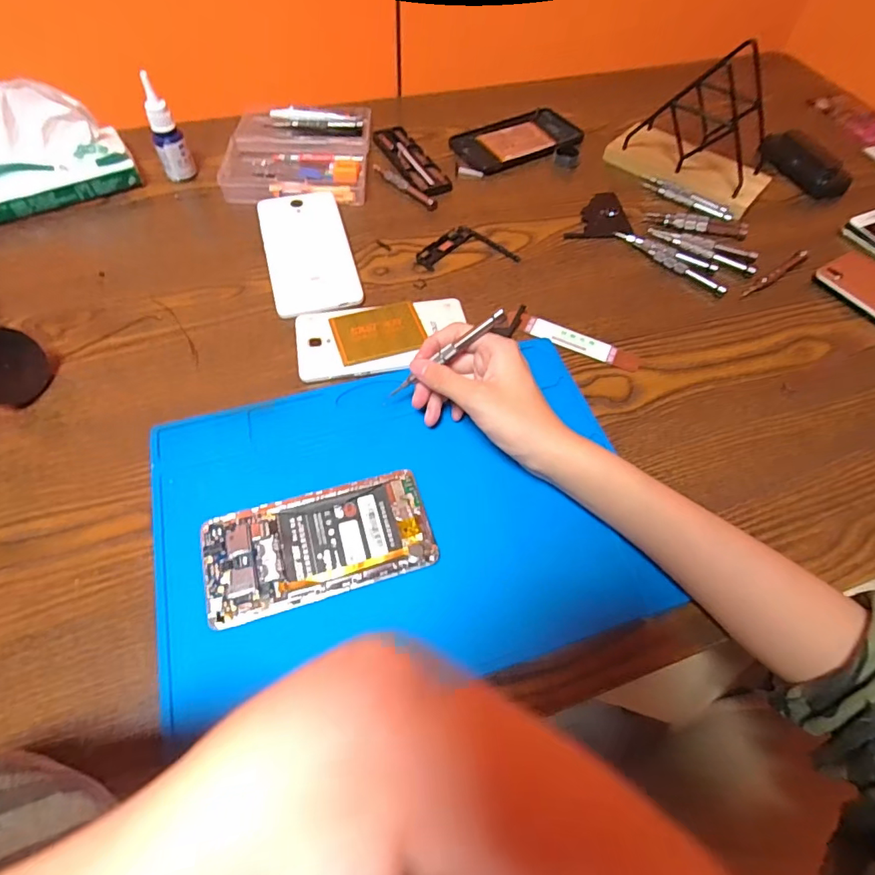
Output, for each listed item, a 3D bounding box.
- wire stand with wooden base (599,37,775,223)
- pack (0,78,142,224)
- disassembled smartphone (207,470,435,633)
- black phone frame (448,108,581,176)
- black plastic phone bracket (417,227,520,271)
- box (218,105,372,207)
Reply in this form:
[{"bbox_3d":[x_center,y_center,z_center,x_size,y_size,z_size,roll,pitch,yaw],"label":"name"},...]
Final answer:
[{"bbox_3d":[0.302,-0.346,0.541,0.163,0.105,0.131,39,64,19],"label":"wire stand with wooden base"},{"bbox_3d":[-0.393,-0.269,0.477,0.170,0.081,0.072,-27,63,-18],"label":"pack"},{"bbox_3d":[-0.075,0.068,0.324,0.141,0.010,0.069,-14,60,-11],"label":"disassembled smartphone"},{"bbox_3d":[0.094,-0.355,0.595,0.155,0.011,0.085,-24,62,-17],"label":"black phone frame"},{"bbox_3d":[0.026,-0.188,0.492,0.097,0.004,0.053,-9,59,-8],"label":"black plastic phone bracket"},{"bbox_3d":[-0.151,-0.317,0.552,0.144,0.022,0.168,0,58,-3],"label":"box"}]

